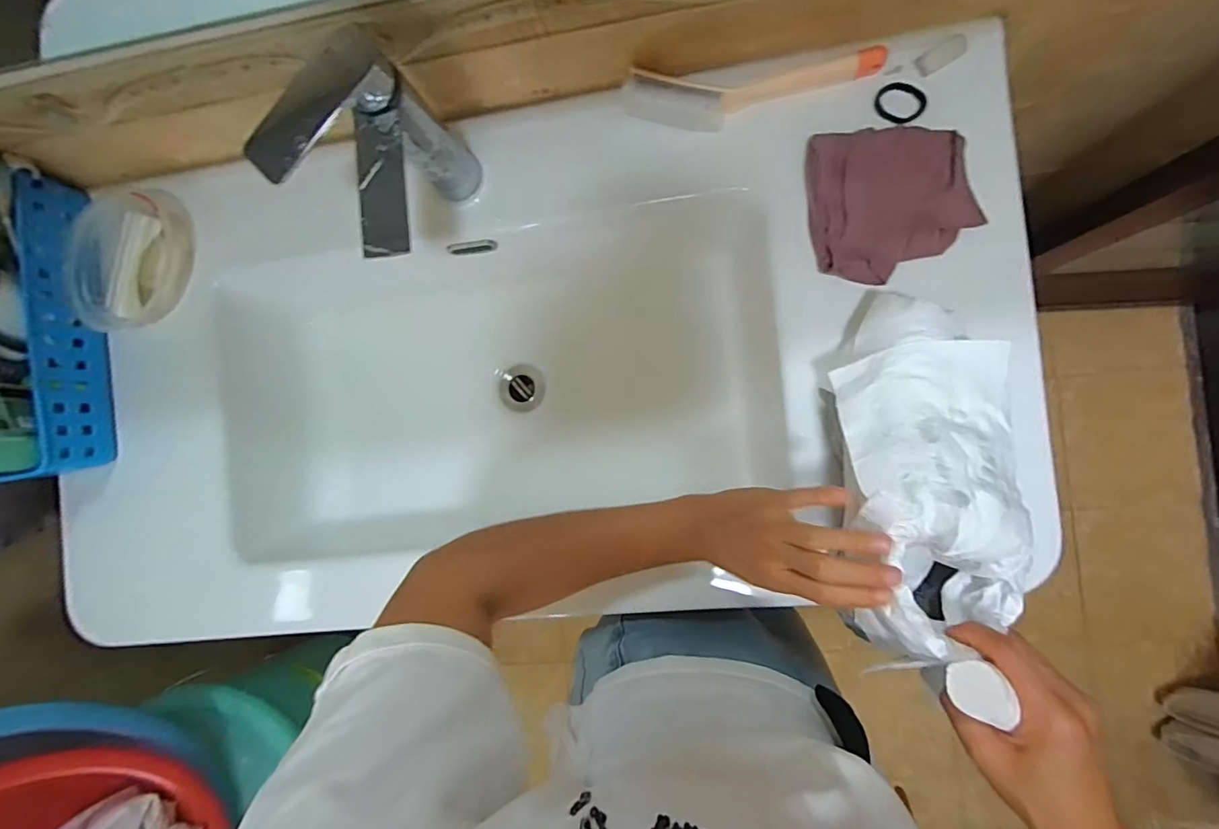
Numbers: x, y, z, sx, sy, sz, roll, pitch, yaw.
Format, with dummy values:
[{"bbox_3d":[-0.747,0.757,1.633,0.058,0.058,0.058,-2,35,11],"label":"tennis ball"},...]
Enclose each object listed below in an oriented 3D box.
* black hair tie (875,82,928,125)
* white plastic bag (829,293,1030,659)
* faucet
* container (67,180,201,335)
[{"bbox_3d":[0.262,-0.280,0.468,0.042,0.006,0.035,32,93,7],"label":"black hair tie"},{"bbox_3d":[0.232,0.035,0.387,0.111,0.094,0.262,0,77,8],"label":"white plastic bag"},{"bbox_3d":[-0.166,-0.194,0.441,0.112,0.196,0.120,0,89,8],"label":"faucet"},{"bbox_3d":[-0.521,-0.167,0.562,0.101,0.051,0.157,18,92,7],"label":"container"}]

